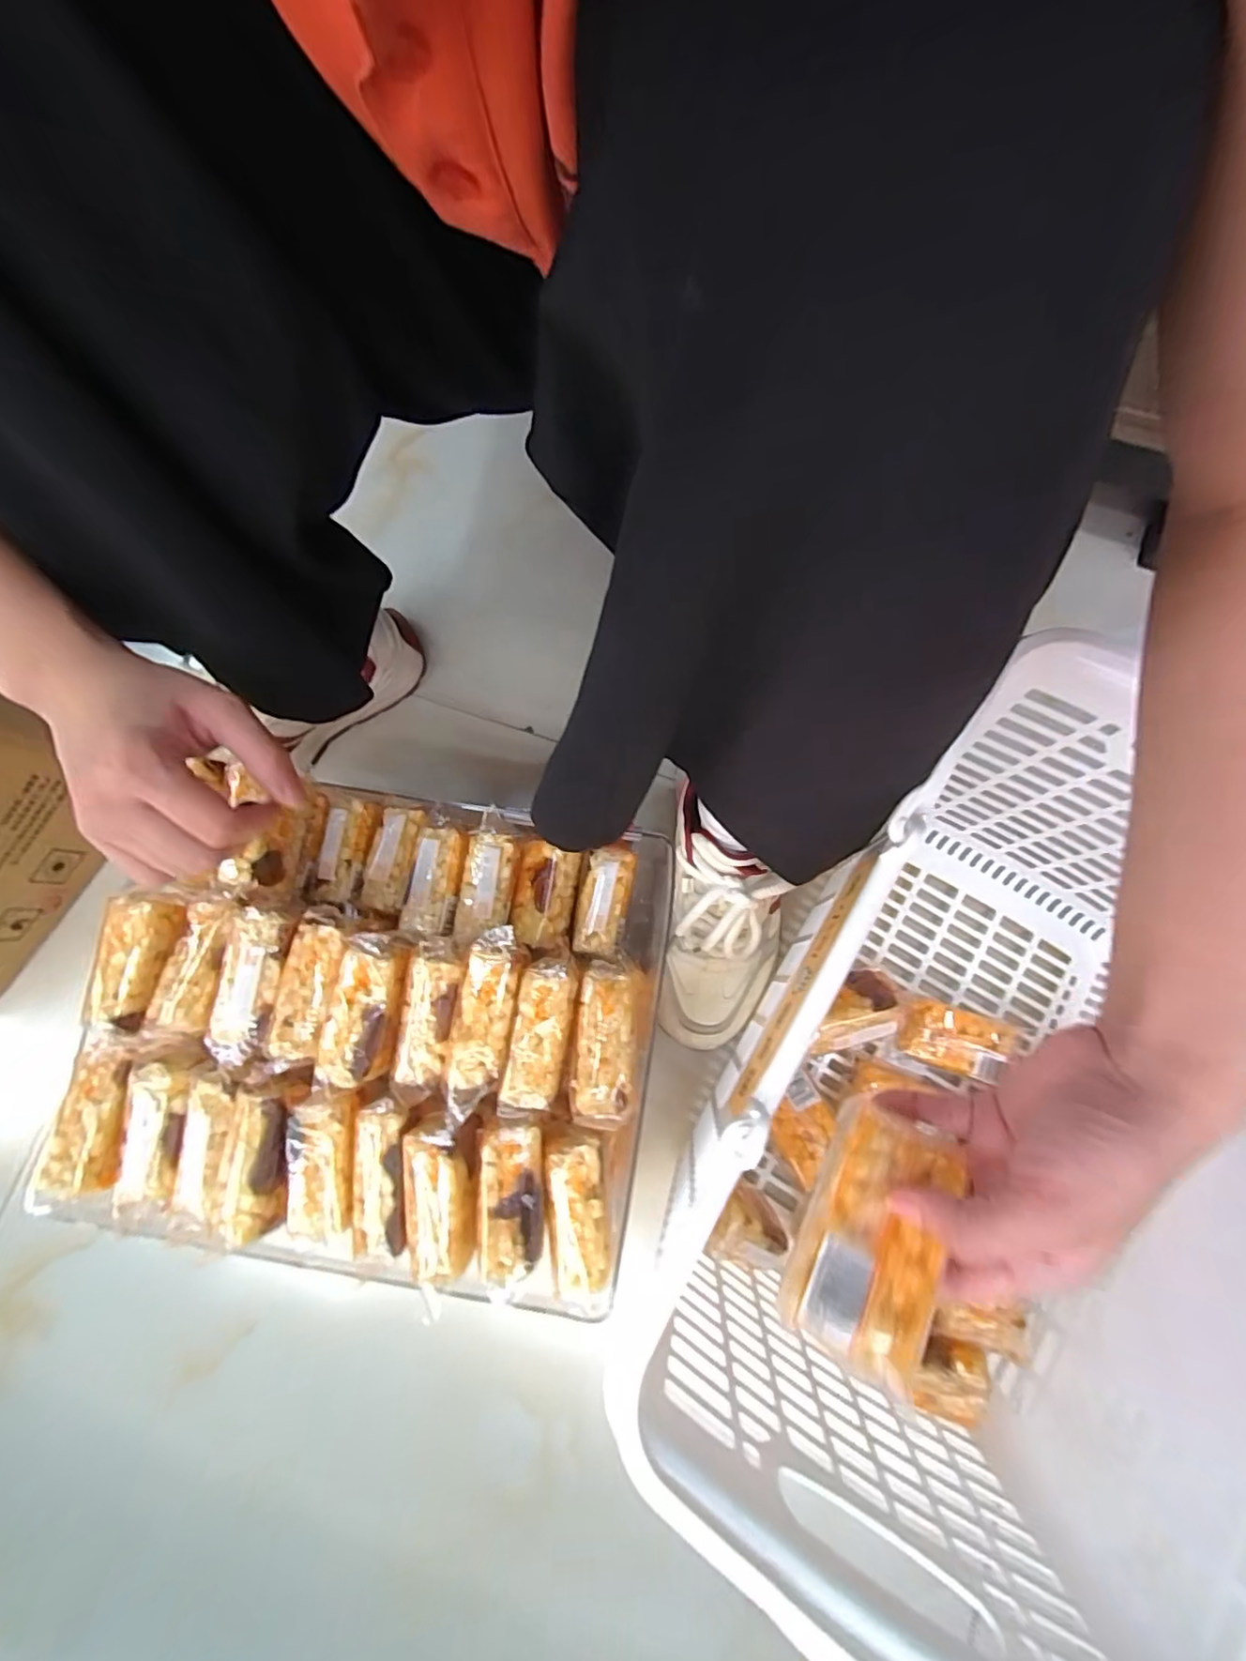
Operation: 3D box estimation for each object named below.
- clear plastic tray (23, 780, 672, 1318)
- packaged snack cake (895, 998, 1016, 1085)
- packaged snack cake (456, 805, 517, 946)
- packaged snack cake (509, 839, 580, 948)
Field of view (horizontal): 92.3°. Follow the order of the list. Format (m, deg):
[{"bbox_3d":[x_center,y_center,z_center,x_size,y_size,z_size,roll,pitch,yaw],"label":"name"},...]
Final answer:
[{"bbox_3d":[-0.147,0.113,0.374,0.318,0.074,0.270,9,80,2],"label":"clear plastic tray"},{"bbox_3d":[0.252,0.162,0.467,0.082,0.035,0.045,18,80,4],"label":"packaged snack cake"},{"bbox_3d":[-0.094,0.033,0.418,0.034,0.021,0.089,6,80,1],"label":"packaged snack cake"},{"bbox_3d":[-0.056,0.044,0.421,0.042,0.022,0.071,7,80,2],"label":"packaged snack cake"}]

